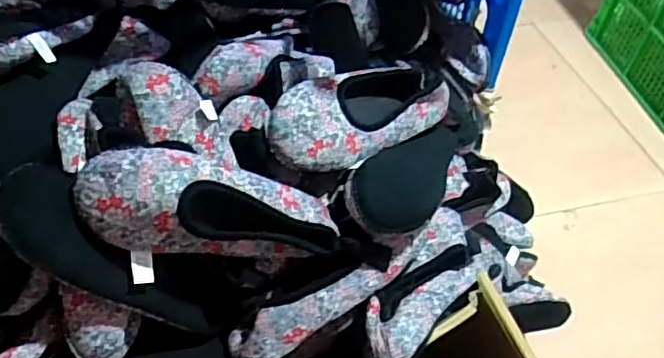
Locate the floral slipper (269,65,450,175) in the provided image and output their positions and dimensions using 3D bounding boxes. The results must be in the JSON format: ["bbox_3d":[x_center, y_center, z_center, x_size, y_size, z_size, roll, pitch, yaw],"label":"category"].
[{"bbox_3d":[0.035,-0.076,0.721,0.250,0.063,0.102,-22,91,-32],"label":"floral slipper"}]

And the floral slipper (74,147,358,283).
[{"bbox_3d":[-0.111,0.039,0.595,0.257,0.089,0.080,12,43,-30],"label":"floral slipper"}]

